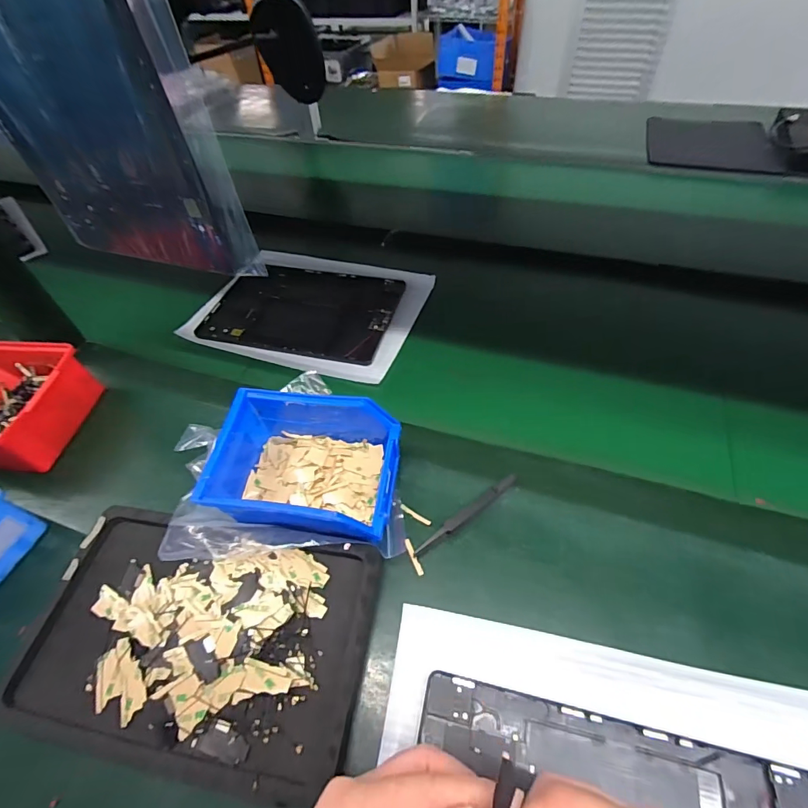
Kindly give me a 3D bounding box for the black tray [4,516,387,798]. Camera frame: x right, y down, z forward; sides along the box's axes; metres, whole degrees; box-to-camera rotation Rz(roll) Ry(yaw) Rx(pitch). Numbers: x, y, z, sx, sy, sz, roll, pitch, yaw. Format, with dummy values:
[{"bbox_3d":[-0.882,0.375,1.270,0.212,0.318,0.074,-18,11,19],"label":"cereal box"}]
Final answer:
[{"bbox_3d":[-0.155,0.169,0.323,0.263,0.029,0.151,7,49,10],"label":"black tray"}]

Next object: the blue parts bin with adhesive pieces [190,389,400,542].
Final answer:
[{"bbox_3d":[-0.079,0.052,0.377,0.143,0.075,0.127,4,51,7],"label":"blue parts bin with adhesive pieces"}]

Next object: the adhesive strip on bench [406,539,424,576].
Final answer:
[{"bbox_3d":[0.008,0.125,0.353,0.005,0.004,0.030,-19,64,-13],"label":"adhesive strip on bench"}]

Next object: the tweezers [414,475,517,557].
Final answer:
[{"bbox_3d":[0.055,0.094,0.370,0.110,0.015,0.008,-32,56,-21],"label":"tweezers"}]

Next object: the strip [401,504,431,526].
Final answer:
[{"bbox_3d":[0.010,0.096,0.375,0.031,0.004,0.006,29,57,23],"label":"strip"}]

